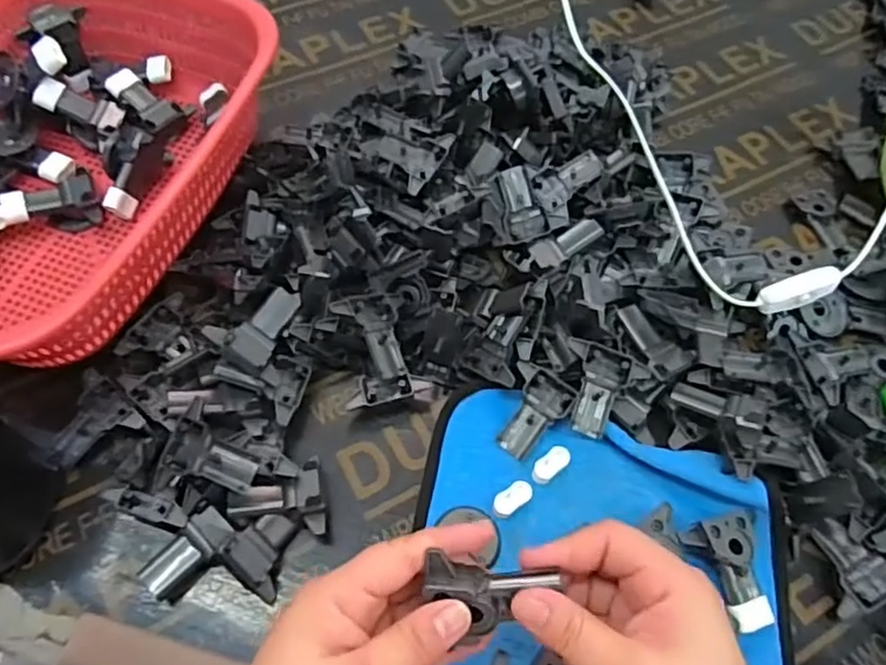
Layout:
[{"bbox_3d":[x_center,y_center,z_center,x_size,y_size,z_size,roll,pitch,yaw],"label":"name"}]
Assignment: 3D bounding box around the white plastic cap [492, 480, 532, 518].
[{"bbox_3d":[0.044,0.106,0.426,0.029,0.012,0.014,-33,67,-18],"label":"white plastic cap"}]

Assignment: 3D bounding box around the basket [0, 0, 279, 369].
[{"bbox_3d":[-0.282,-0.128,0.495,0.238,0.098,0.330,19,62,9],"label":"basket"}]

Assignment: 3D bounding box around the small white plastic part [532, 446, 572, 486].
[{"bbox_3d":[0.070,0.086,0.437,0.028,0.006,0.014,-43,69,-7],"label":"small white plastic part"}]

